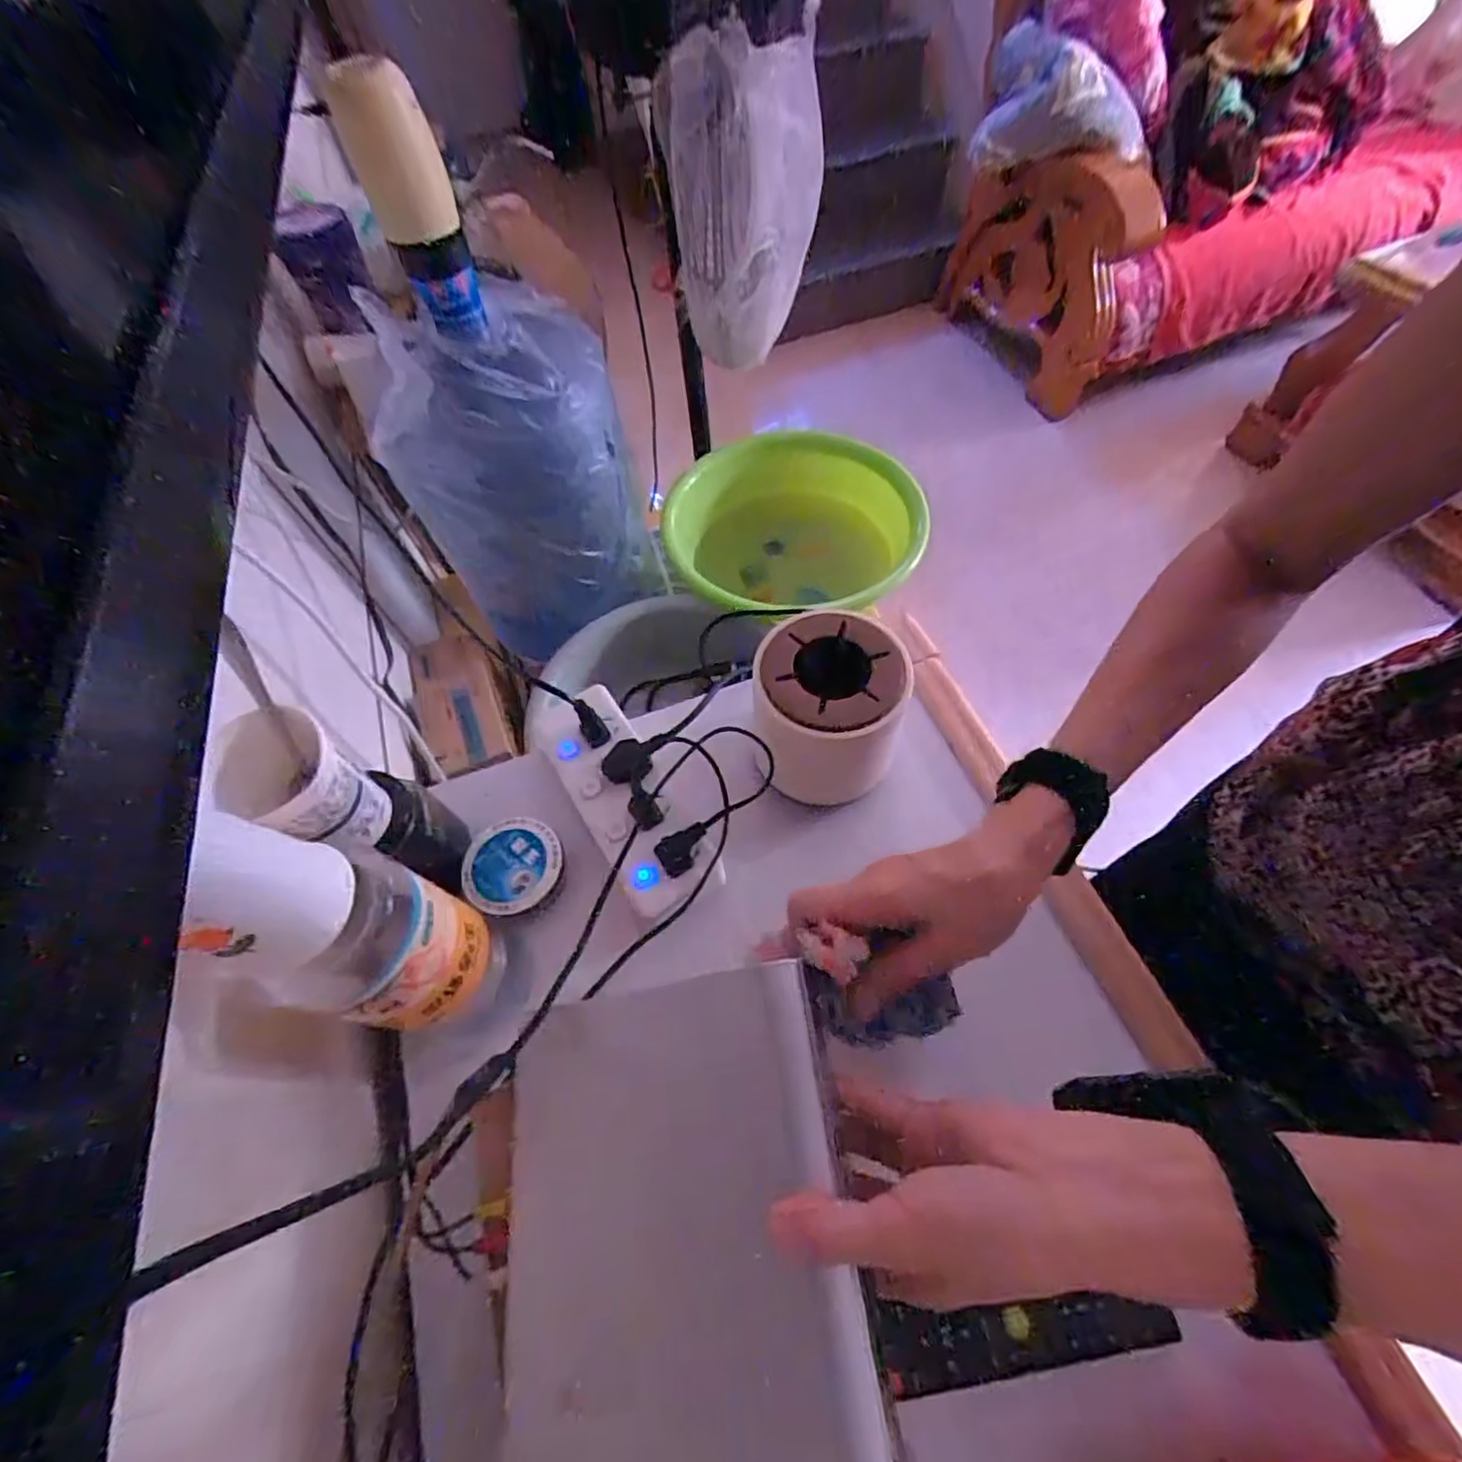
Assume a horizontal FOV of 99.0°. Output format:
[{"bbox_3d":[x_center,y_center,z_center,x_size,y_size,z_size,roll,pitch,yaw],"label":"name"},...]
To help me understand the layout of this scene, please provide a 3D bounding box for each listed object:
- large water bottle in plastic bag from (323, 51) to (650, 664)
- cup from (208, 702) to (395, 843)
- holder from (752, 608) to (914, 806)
[{"bbox_3d":[-0.254,-0.358,0.687,0.228,0.479,0.231,-17,61,-6],"label":"large water bottle in plastic bag"},{"bbox_3d":[-0.246,0.032,0.368,0.067,0.075,0.064,-2,60,3],"label":"cup"},{"bbox_3d":[0.069,-0.015,0.457,0.099,0.107,0.096,-8,60,-1],"label":"holder"}]

